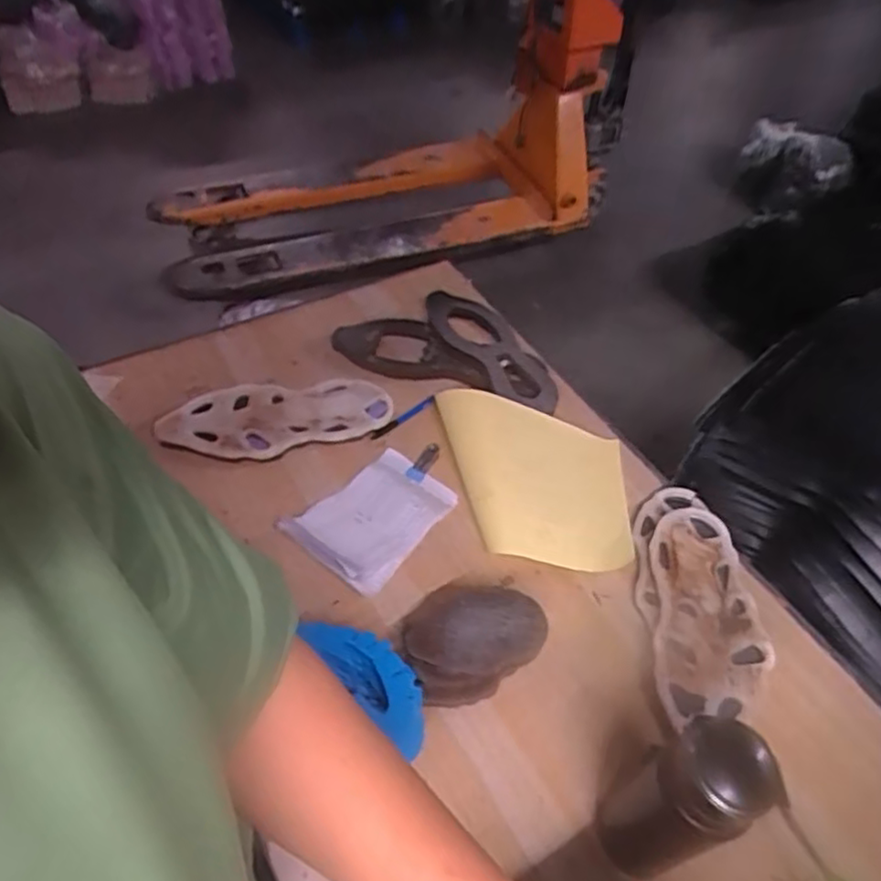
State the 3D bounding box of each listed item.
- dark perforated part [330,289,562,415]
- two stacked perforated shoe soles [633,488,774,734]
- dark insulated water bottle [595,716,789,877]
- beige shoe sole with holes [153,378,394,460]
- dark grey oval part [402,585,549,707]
[{"bbox_3d":[0.024,-0.135,0.975,0.307,0.027,0.173,22,52,12],"label":"dark perforated part"},{"bbox_3d":[0.278,0.167,0.764,0.117,0.037,0.287,6,50,-2],"label":"two stacked perforated shoe soles"},{"bbox_3d":[0.188,0.286,0.556,0.073,0.208,0.070,3,50,-4],"label":"dark insulated water bottle"},{"bbox_3d":[-0.207,-0.026,0.895,0.281,0.031,0.111,-6,52,-12],"label":"beige shoe sole with holes"},{"bbox_3d":[0.033,0.206,0.694,0.131,0.074,0.095,-2,51,-8],"label":"dark grey oval part"}]

